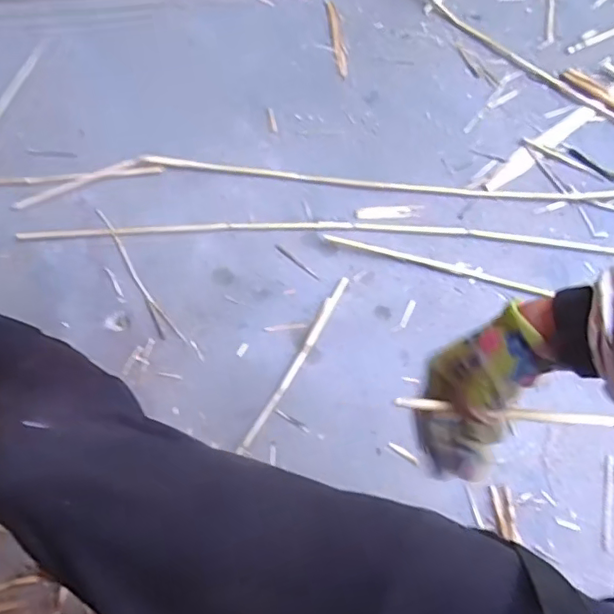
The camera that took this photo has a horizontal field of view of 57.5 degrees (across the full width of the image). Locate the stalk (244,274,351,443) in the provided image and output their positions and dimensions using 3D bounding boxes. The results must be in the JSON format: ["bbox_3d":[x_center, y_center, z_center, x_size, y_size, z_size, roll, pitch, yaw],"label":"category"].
[{"bbox_3d":[-0.012,0.069,0.749,0.015,0.010,0.260,29,76,7],"label":"stalk"}]

